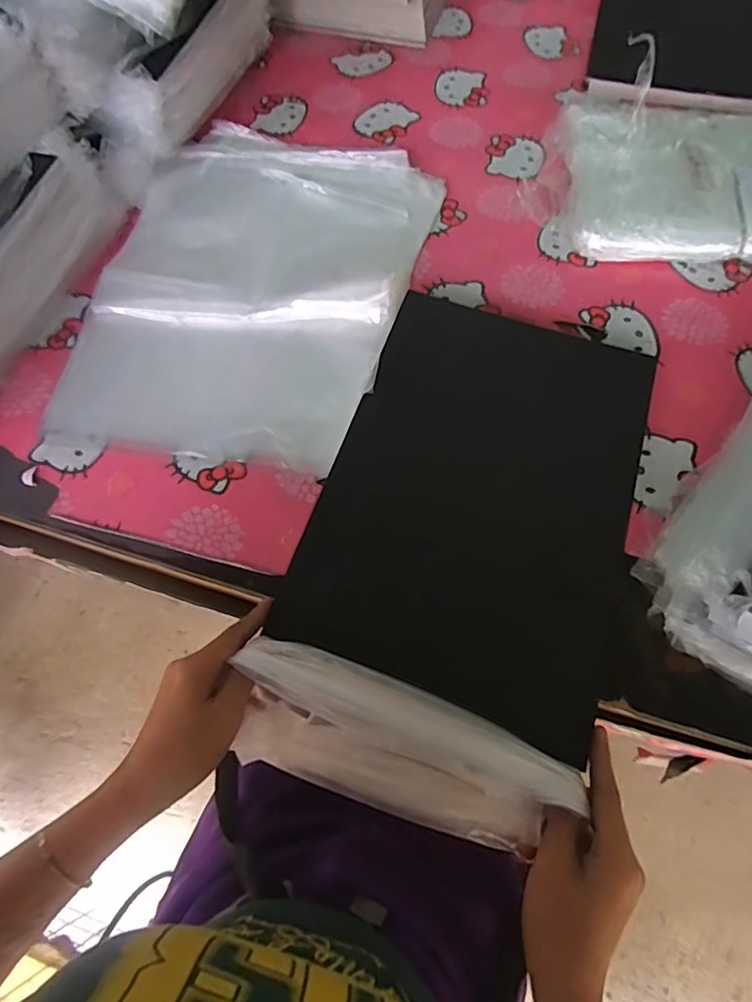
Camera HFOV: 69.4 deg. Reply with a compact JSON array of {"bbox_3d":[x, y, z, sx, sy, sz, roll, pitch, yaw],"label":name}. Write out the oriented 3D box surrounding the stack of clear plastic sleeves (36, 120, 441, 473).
[{"bbox_3d":[-0.129,-0.246,0.586,0.318,0.022,0.439,15,68,8],"label":"stack of clear plastic sleeves"}]

